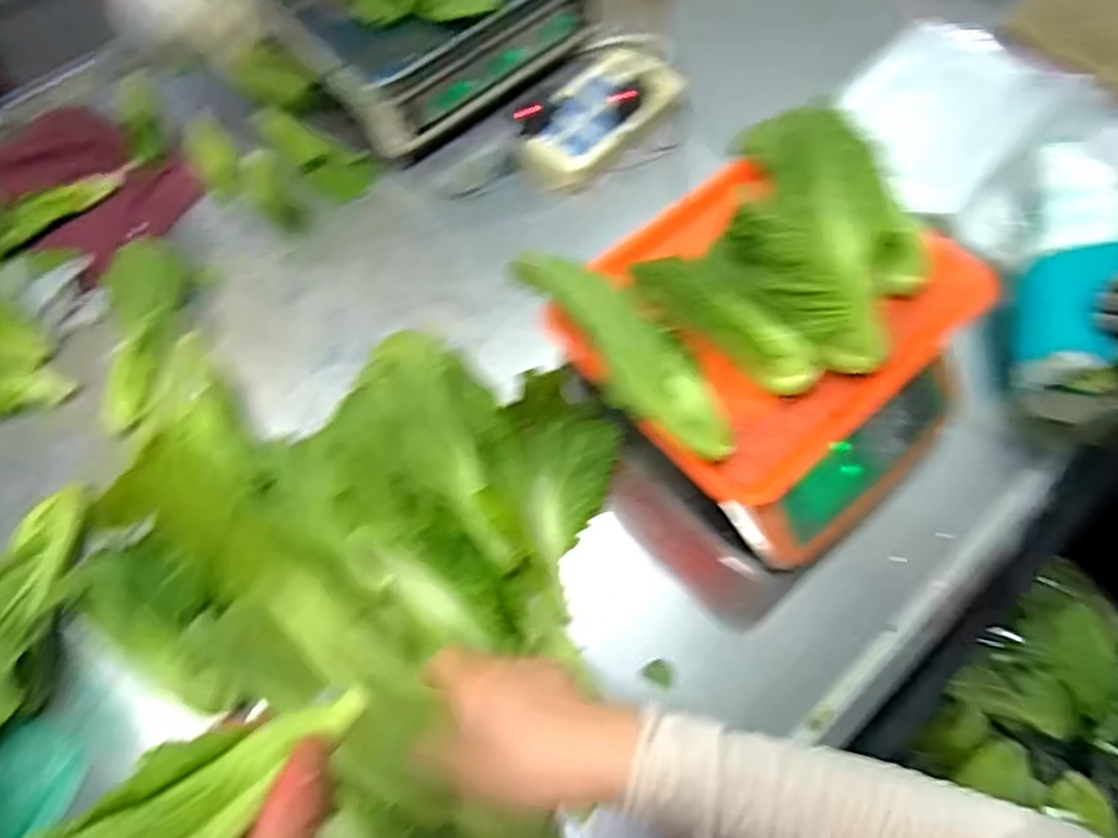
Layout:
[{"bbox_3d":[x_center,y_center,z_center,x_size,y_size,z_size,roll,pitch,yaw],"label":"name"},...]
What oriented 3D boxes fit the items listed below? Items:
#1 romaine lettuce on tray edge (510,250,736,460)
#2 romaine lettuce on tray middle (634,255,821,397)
[{"bbox_3d":[0.050,-0.049,0.502,0.055,0.029,0.197,-42,86,-16],"label":"romaine lettuce on tray edge"},{"bbox_3d":[0.123,-0.076,0.533,0.161,0.040,0.036,40,73,18],"label":"romaine lettuce on tray middle"}]

